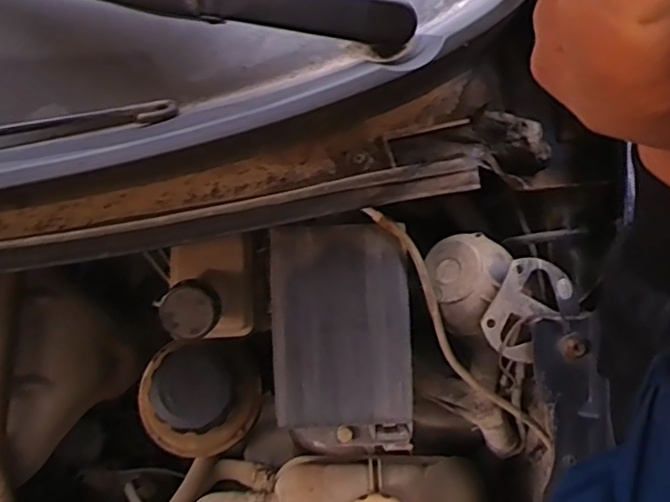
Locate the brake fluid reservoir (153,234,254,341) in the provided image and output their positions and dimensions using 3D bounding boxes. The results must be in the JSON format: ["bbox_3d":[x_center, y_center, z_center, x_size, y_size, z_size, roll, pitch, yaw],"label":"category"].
[{"bbox_3d":[-0.096,0.028,0.438,0.059,0.074,0.078,-7,72,-4],"label":"brake fluid reservoir"}]

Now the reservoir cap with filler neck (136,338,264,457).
[{"bbox_3d":[-0.107,0.113,0.452,0.092,0.045,0.082,4,72,0],"label":"reservoir cap with filler neck"}]

